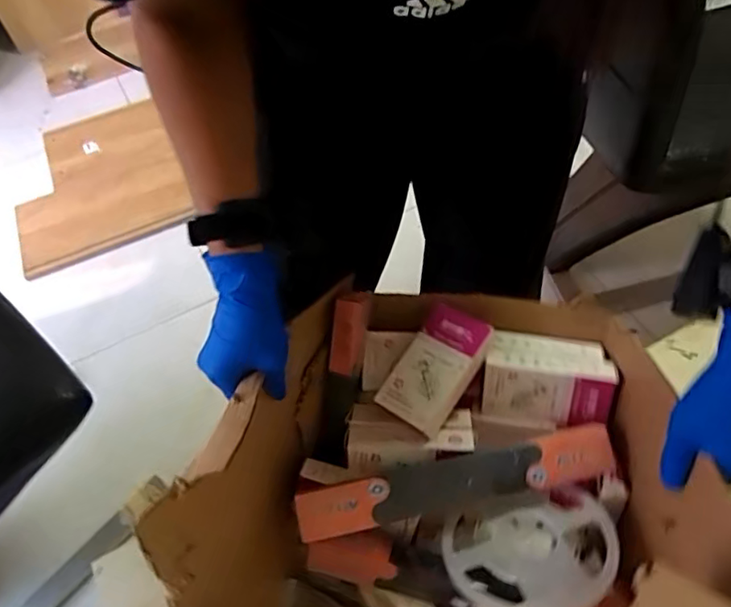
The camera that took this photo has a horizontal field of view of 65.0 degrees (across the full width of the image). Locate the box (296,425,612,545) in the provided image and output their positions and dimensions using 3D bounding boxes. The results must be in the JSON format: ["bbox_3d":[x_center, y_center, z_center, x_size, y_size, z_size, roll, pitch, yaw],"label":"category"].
[{"bbox_3d":[0.086,0.167,0.540,0.298,0.028,0.044,-13,61,-3],"label":"box"}]

